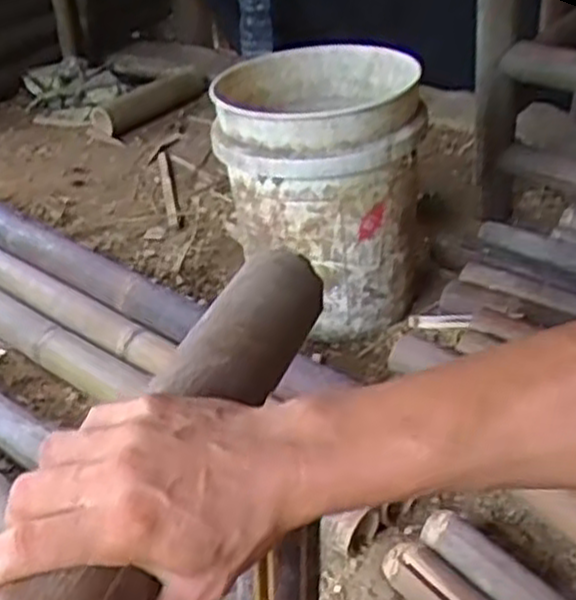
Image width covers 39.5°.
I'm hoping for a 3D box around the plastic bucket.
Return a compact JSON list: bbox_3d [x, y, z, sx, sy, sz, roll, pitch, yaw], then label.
[{"bbox_3d":[0.050,-0.179,1.251,0.279,0.378,0.340,-1,33,3],"label":"plastic bucket"}]

